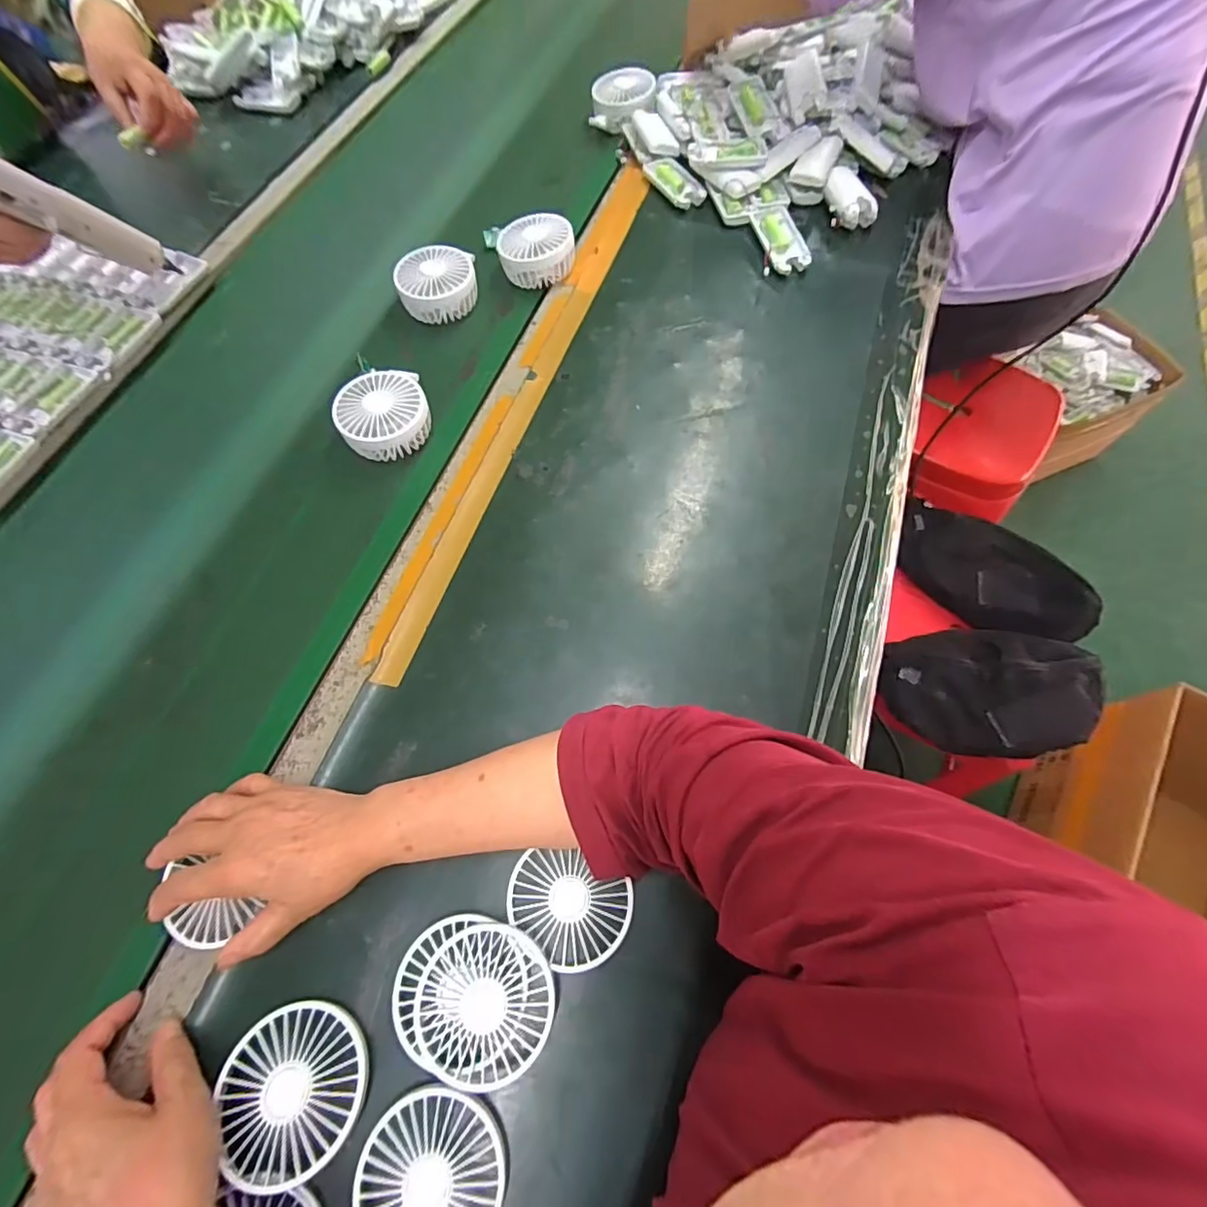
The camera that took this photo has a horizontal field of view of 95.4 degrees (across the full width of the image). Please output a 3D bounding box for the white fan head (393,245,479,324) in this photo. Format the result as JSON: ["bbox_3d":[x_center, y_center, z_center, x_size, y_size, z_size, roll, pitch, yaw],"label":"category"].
[{"bbox_3d":[-0.190,-0.366,0.633,0.088,0.041,0.073,-10,66,-4],"label":"white fan head"}]

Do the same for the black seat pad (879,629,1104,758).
[{"bbox_3d":[0.476,0.099,0.661,0.233,0.051,0.152,3,66,2],"label":"black seat pad"}]

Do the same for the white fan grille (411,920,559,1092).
[{"bbox_3d":[-0.077,0.260,0.355,0.085,0.016,0.086,6,69,0],"label":"white fan grille"}]

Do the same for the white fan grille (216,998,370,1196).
[{"bbox_3d":[-0.192,0.301,0.341,0.082,0.015,0.086,1,59,-2],"label":"white fan grille"}]

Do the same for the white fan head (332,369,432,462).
[{"bbox_3d":[-0.220,-0.190,0.552,0.085,0.037,0.082,-19,67,-8],"label":"white fan head"}]

